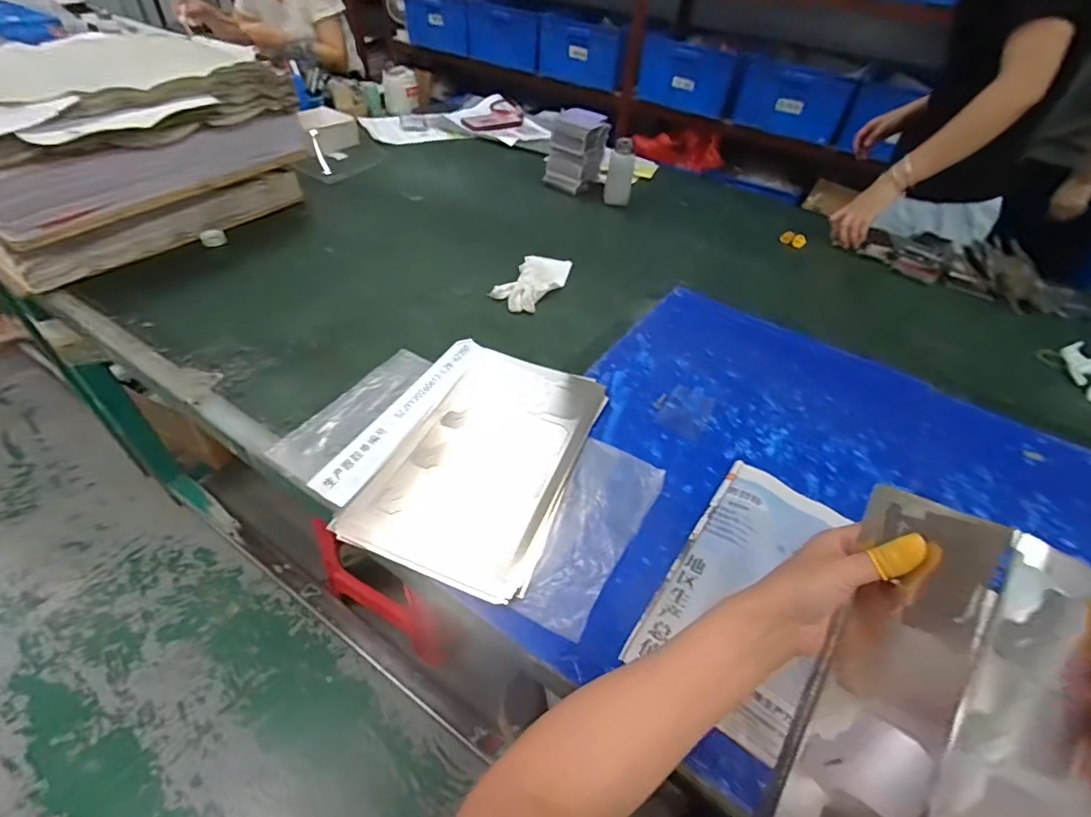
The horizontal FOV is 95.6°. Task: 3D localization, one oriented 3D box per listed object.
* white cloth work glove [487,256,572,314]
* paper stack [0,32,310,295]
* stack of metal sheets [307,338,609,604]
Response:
[{"bbox_3d":[-0.020,-0.212,0.819,0.087,0.015,0.170,21,49,13],"label":"white cloth work glove"},{"bbox_3d":[-0.656,-0.399,0.778,0.268,0.232,0.452,25,50,17],"label":"paper stack"},{"bbox_3d":[-0.083,0.036,0.572,0.239,0.017,0.322,19,48,11],"label":"stack of metal sheets"}]

